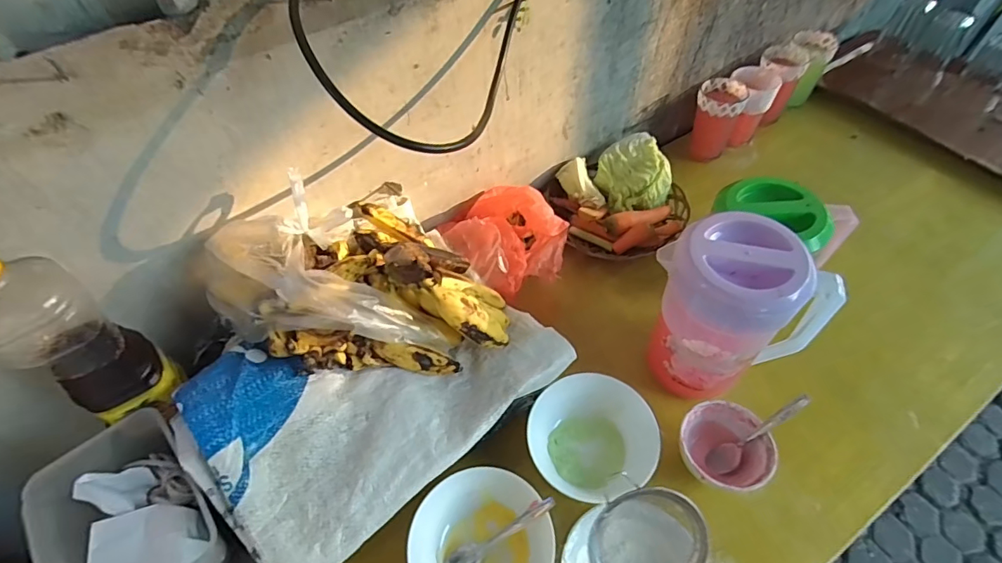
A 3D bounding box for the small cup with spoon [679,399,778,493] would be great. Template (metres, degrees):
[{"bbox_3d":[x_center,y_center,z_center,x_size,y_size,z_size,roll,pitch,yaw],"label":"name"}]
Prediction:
[{"bbox_3d":[0.249,0.190,0.560,0.098,0.060,0.086,5,54,6],"label":"small cup with spoon"}]

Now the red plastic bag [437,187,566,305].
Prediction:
[{"bbox_3d":[-0.002,-0.071,0.682,0.146,0.091,0.177,-34,60,-21],"label":"red plastic bag"}]

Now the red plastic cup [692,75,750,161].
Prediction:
[{"bbox_3d":[0.375,-0.283,0.875,0.072,0.122,0.085,17,56,14],"label":"red plastic cup"}]

